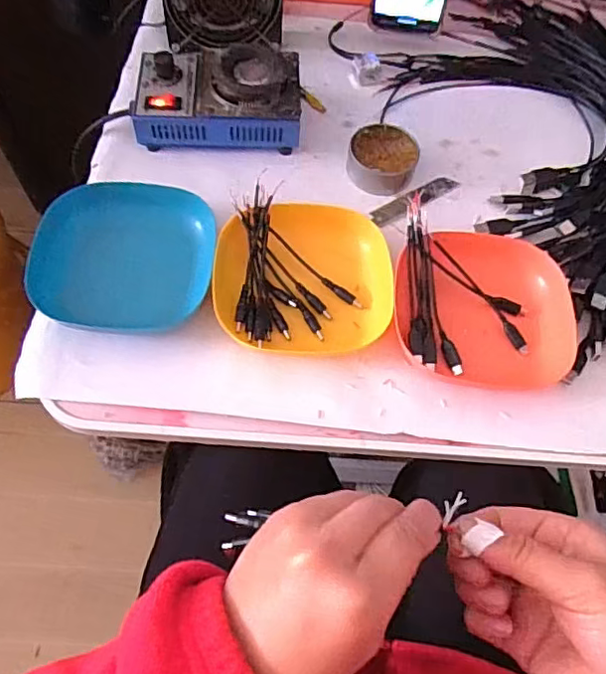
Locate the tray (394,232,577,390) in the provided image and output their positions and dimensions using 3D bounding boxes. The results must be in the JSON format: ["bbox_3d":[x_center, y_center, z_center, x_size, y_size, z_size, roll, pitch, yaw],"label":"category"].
[{"bbox_3d":[0.141,-0.026,0.470,0.135,0.027,0.127,3,62,-2],"label":"tray"}]

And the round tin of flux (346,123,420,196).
[{"bbox_3d":[0.075,-0.167,0.550,0.063,0.026,0.067,1,62,-3],"label":"round tin of flux"}]

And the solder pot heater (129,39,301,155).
[{"bbox_3d":[-0.079,-0.228,0.550,0.150,0.059,0.093,-1,63,-4],"label":"solder pot heater"}]

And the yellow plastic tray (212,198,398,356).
[{"bbox_3d":[0.002,-0.050,0.476,0.140,0.027,0.128,1,62,-3],"label":"yellow plastic tray"}]

